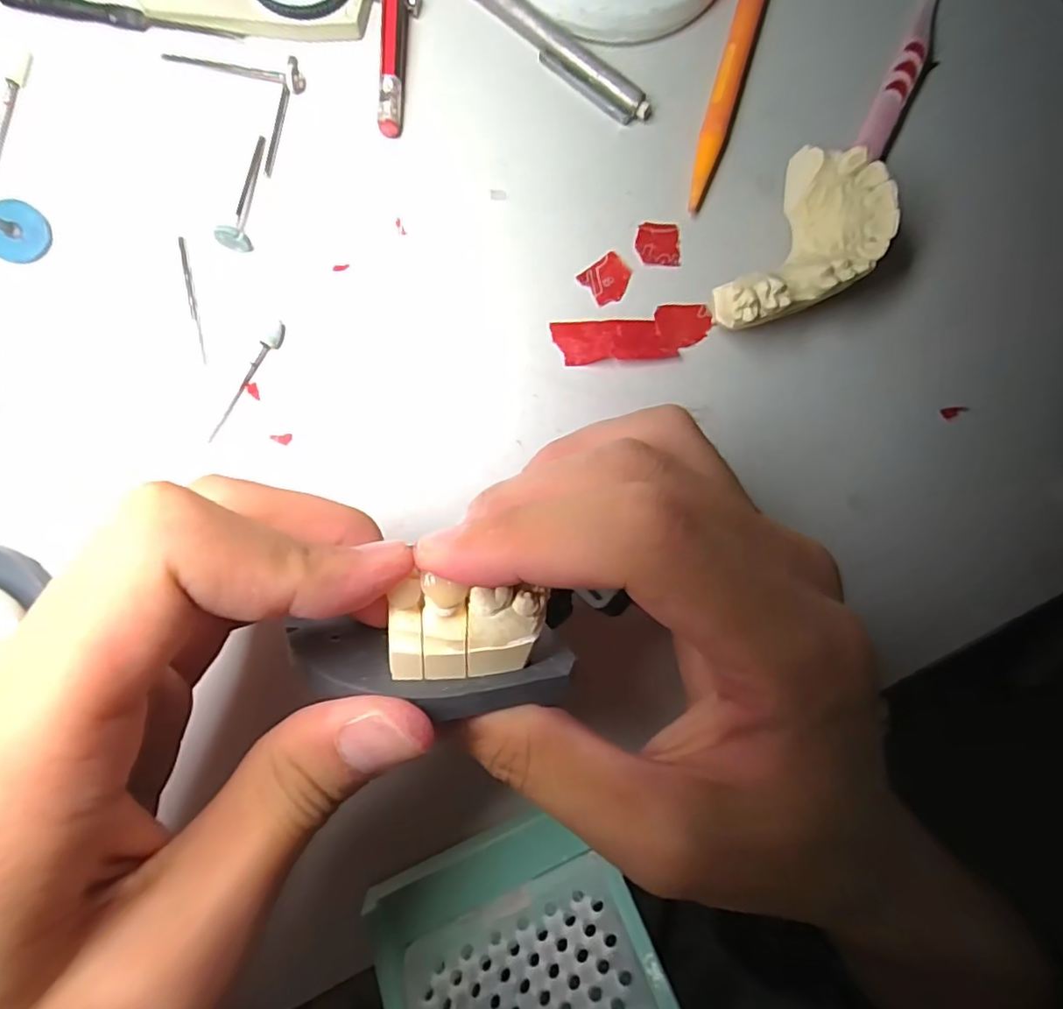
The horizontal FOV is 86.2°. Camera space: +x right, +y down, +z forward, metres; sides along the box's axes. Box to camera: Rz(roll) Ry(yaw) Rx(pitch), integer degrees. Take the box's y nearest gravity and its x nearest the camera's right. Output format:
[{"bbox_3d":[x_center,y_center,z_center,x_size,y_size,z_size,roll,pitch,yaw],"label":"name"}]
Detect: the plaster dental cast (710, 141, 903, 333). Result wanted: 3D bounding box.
[{"bbox_3d":[0.089,-0.080,0.191,0.038,0.031,0.066,32,84,-2],"label":"plaster dental cast"}]

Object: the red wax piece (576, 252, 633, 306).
[{"bbox_3d":[0.028,-0.080,0.200,0.017,0.004,0.015,-39,90,-6],"label":"red wax piece"}]

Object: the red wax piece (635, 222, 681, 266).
[{"bbox_3d":[0.046,-0.093,0.202,0.016,0.004,0.015,-2,86,-5],"label":"red wax piece"}]

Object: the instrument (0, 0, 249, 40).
[{"bbox_3d":[-0.137,-0.164,0.191,0.075,0.004,0.006,6,86,-4],"label":"instrument"}]

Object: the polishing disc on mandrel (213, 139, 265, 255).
[{"bbox_3d":[-0.096,-0.105,0.189,0.009,0.008,0.042,6,86,-4],"label":"polishing disc on mandrel"}]

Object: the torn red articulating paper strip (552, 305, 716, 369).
[{"bbox_3d":[0.037,-0.059,0.199,0.056,0.005,0.018,-10,87,-5],"label":"torn red articulating paper strip"}]

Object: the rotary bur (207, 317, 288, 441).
[{"bbox_3d":[-0.094,-0.041,0.187,0.004,0.004,0.045,31,83,-2],"label":"rotary bur"}]

